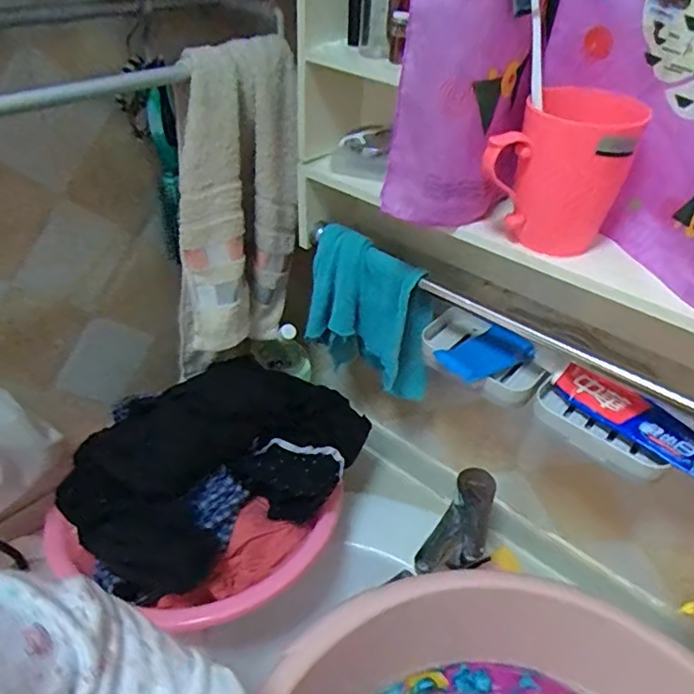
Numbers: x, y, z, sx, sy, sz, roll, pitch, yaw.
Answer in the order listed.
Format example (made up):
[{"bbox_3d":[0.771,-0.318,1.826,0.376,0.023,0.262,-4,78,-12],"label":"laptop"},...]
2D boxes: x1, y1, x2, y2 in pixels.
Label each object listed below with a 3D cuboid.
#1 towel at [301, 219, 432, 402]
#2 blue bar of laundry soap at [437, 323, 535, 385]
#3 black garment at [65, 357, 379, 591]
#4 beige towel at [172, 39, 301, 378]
[{"bbox_3d":[0.023,-0.029,0.651,0.143,0.170,0.056,19,41,18],"label":"towel"},{"bbox_3d":[0.139,0.005,0.591,0.116,0.025,0.053,-27,48,-32],"label":"blue bar of laundry soap"},{"bbox_3d":[-0.136,0.129,0.665,0.343,0.121,0.178,-22,45,-28],"label":"black garment"},{"bbox_3d":[-0.127,-0.133,0.629,0.078,0.338,0.160,22,43,22],"label":"beige towel"}]

